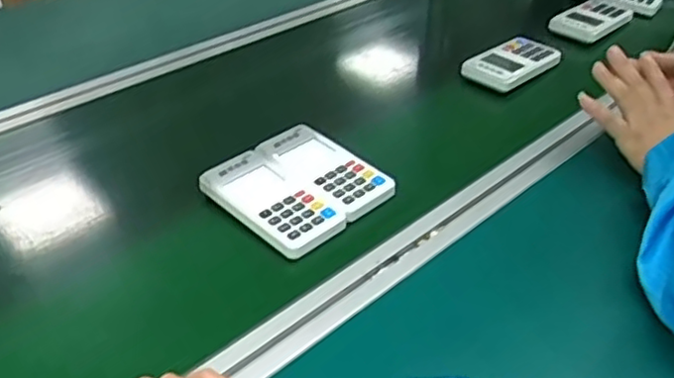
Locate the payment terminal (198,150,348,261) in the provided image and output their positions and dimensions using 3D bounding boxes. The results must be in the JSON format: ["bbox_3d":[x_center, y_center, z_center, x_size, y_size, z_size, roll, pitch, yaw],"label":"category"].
[{"bbox_3d":[-0.058,0.012,0.634,0.147,0.014,0.072,32,48,33],"label":"payment terminal"}]

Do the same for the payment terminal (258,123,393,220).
[{"bbox_3d":[-0.010,-0.022,0.677,0.068,0.017,0.137,-30,49,-33],"label":"payment terminal"}]

